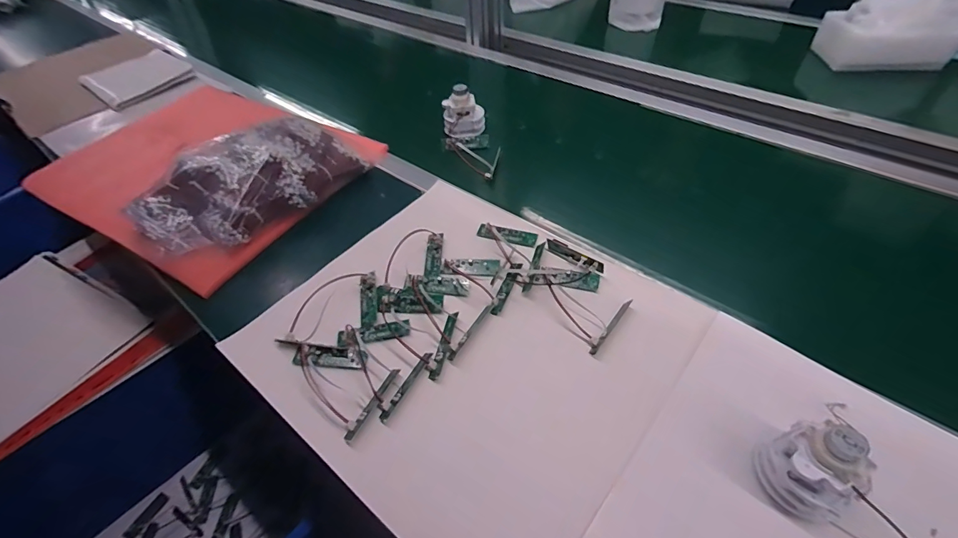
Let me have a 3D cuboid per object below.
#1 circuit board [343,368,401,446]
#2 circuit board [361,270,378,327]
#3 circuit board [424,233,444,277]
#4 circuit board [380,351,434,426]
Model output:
[{"bbox_3d":[-0.109,0.137,0.442,0.011,0.007,0.086,20,53,21],"label":"circuit board"},{"bbox_3d":[-0.134,0.037,0.526,0.020,0.007,0.080,-9,48,-4],"label":"circuit board"},{"bbox_3d":[-0.059,-0.019,0.566,0.020,0.009,0.071,-1,48,3],"label":"circuit board"},{"bbox_3d":[-0.076,0.122,0.454,0.011,0.006,0.085,21,53,21],"label":"circuit board"}]

